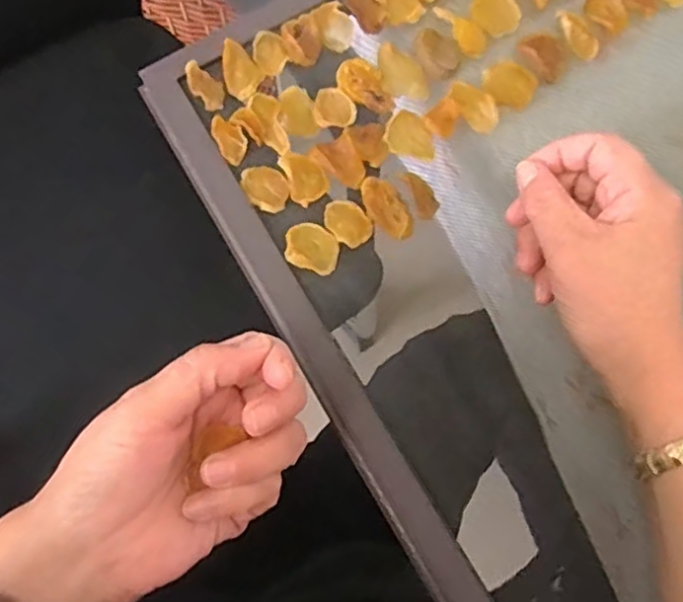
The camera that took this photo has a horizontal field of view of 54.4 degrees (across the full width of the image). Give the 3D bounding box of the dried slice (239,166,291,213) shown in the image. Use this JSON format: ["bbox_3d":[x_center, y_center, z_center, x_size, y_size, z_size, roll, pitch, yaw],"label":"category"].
[{"bbox_3d":[-0.042,-0.063,0.371,0.023,0.005,0.030,-27,73,-8],"label":"dried slice"}]

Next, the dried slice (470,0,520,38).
[{"bbox_3d":[0.093,-0.175,0.402,0.031,0.004,0.025,41,98,7],"label":"dried slice"}]

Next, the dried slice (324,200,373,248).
[{"bbox_3d":[0.003,-0.044,0.364,0.022,0.004,0.029,-39,75,-11],"label":"dried slice"}]

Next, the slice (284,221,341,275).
[{"bbox_3d":[-0.016,-0.030,0.360,0.029,0.004,0.026,14,72,6],"label":"slice"}]

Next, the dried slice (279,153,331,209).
[{"bbox_3d":[-0.020,-0.070,0.371,0.022,0.010,0.030,-21,72,-6],"label":"dried slice"}]

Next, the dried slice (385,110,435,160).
[{"bbox_3d":[0.039,-0.094,0.382,0.024,0.004,0.032,-32,73,-10],"label":"dried slice"}]

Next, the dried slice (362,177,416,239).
[{"bbox_3d":[0.025,-0.052,0.367,0.018,0.006,0.040,-26,73,-8],"label":"dried slice"}]

